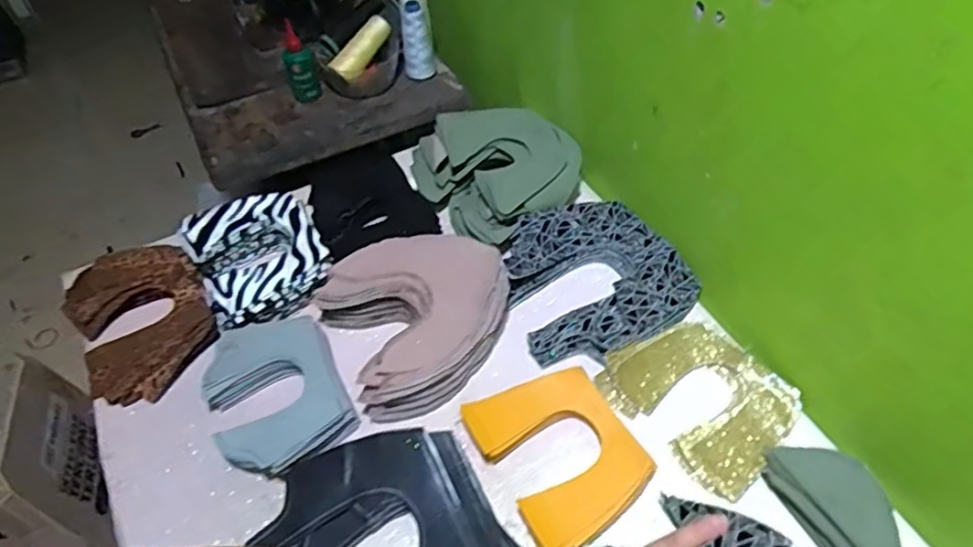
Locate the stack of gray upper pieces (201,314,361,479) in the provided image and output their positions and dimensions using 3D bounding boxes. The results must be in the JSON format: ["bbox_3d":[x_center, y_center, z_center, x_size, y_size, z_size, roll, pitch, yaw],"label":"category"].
[{"bbox_3d":[-0.204,0.115,0.632,0.121,0.038,0.159,-27,54,-18],"label":"stack of gray upper pieces"}]

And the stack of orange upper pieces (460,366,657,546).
[{"bbox_3d":[0.065,0.156,0.580,0.118,0.026,0.150,-27,54,-18],"label":"stack of orange upper pieces"}]

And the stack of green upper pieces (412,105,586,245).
[{"bbox_3d":[0.023,-0.126,0.786,0.179,0.067,0.167,-23,53,-15],"label":"stack of green upper pieces"}]

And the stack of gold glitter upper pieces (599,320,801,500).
[{"bbox_3d":[0.208,0.114,0.627,0.135,0.026,0.162,-37,58,-24],"label":"stack of gold glitter upper pieces"}]

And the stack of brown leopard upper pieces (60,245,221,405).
[{"bbox_3d":[-0.373,0.048,0.702,0.137,0.041,0.180,-27,55,-18],"label":"stack of brown leopard upper pieces"}]

